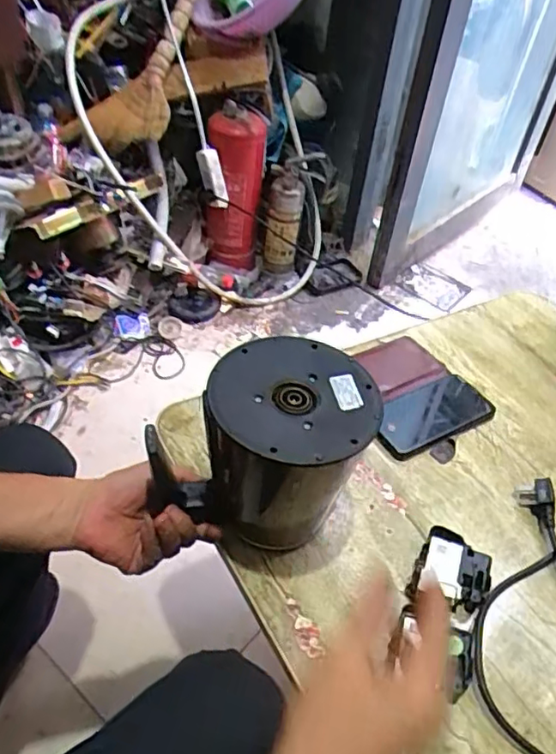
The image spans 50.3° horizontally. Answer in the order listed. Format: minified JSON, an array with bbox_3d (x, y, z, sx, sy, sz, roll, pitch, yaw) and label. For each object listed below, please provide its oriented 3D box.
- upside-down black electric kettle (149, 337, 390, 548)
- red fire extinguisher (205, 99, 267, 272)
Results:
[{"bbox_3d":[-0.005,0.067,0.547,0.157,0.156,0.145,22,47,15],"label":"upside-down black electric kettle"},{"bbox_3d":[-0.112,-0.447,1.486,0.137,0.397,0.111,6,45,-1],"label":"red fire extinguisher"}]

